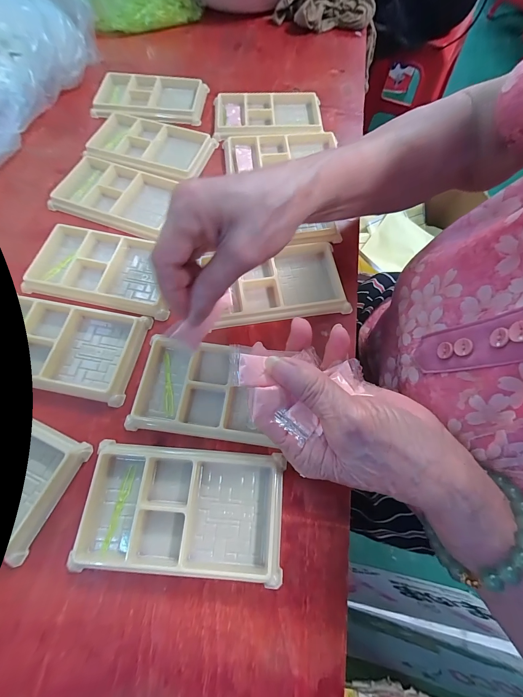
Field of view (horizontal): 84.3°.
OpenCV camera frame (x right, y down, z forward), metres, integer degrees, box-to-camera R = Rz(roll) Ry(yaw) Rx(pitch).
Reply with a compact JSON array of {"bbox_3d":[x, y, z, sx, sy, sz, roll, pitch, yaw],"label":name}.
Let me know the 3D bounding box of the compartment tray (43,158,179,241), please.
[{"bbox_3d":[-0.154,-0.163,0.307,0.125,0.011,0.075,18,69,5],"label":"compartment tray"}]

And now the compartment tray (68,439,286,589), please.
[{"bbox_3d":[-0.053,0.109,0.200,0.134,0.011,0.075,4,68,0],"label":"compartment tray"}]

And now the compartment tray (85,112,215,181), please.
[{"bbox_3d":[-0.129,-0.234,0.334,0.135,0.011,0.076,14,68,4],"label":"compartment tray"}]

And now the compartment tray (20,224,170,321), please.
[{"bbox_3d":[-0.148,-0.075,0.272,0.135,0.011,0.073,11,68,3],"label":"compartment tray"}]

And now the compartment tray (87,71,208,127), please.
[{"bbox_3d":[-0.145,-0.317,0.368,0.139,0.013,0.084,3,67,0],"label":"compartment tray"}]

